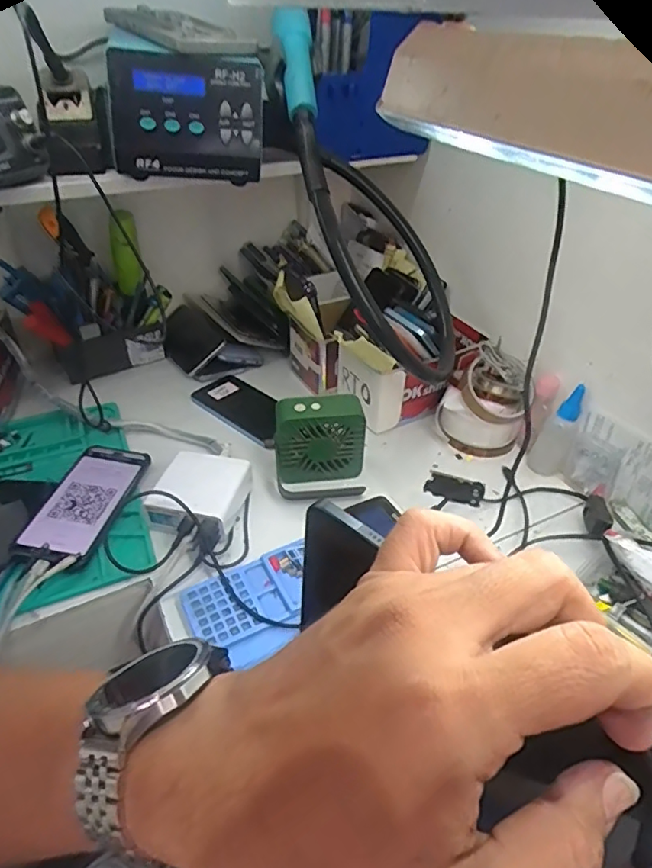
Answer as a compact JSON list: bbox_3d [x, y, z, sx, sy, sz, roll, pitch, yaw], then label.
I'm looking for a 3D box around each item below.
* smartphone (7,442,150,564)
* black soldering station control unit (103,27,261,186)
[{"bbox_3d":[-0.253,0.071,0.572,0.078,0.011,0.161,9,38,2],"label":"smartphone"},{"bbox_3d":[-0.147,-0.336,0.574,0.154,0.107,0.083,-6,39,-11],"label":"black soldering station control unit"}]

